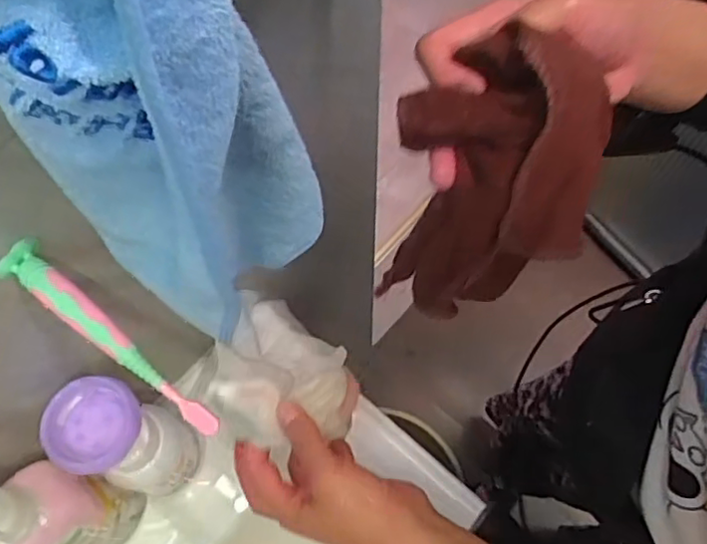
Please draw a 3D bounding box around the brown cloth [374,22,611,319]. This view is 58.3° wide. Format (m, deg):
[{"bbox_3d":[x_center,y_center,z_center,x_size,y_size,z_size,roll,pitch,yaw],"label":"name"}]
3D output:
[{"bbox_3d":[0.075,-0.042,0.330,0.101,0.123,0.098,4,68,2],"label":"brown cloth"}]

